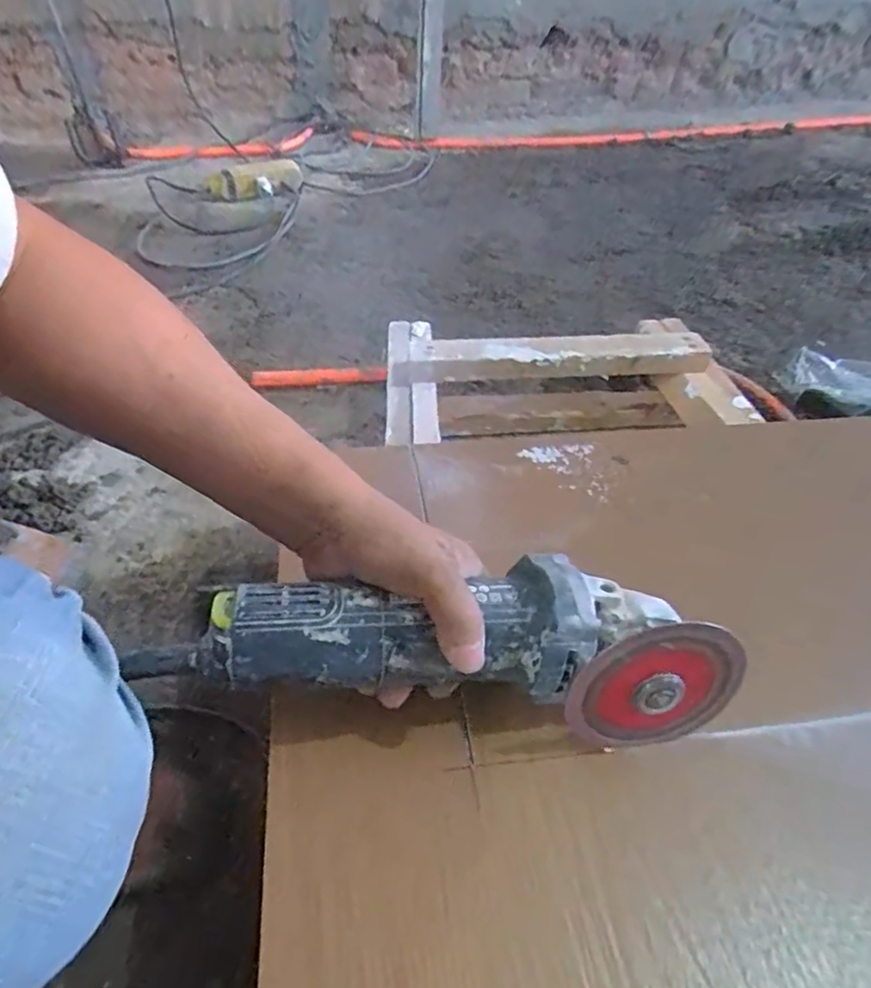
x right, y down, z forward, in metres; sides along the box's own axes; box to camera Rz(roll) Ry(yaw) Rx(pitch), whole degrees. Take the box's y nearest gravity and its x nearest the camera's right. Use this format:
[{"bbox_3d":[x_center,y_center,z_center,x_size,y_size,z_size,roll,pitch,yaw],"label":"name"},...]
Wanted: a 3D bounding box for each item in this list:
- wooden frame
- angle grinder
[{"bbox_3d":[0.158,-0.128,0.770,0.422,0.116,0.210,-4,43,1],"label":"wooden frame"},{"bbox_3d":[0.010,0.074,0.344,0.295,0.078,0.078,6,46,-6],"label":"angle grinder"}]

